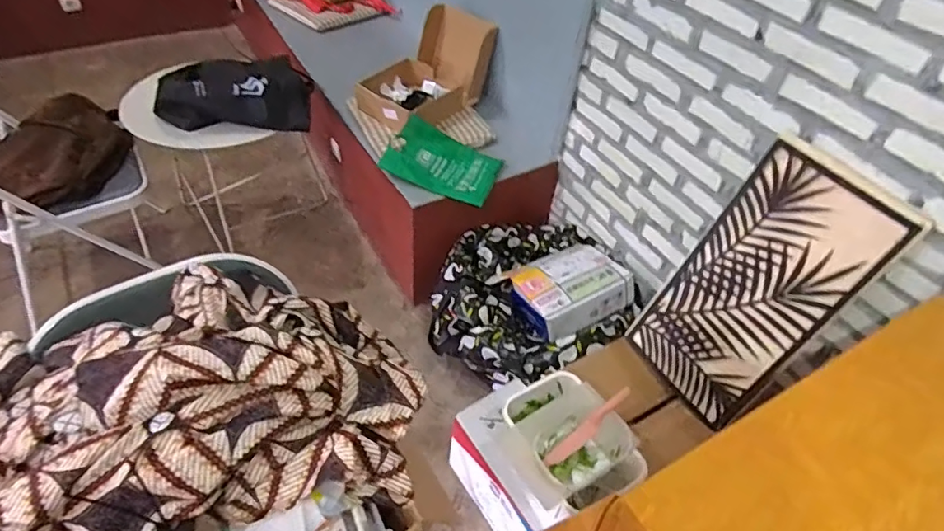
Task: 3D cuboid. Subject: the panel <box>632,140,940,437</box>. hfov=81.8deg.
[{"bbox_3d":[0.619,0.061,1.218,0.034,0.625,0.313,-6,45,-38],"label":"panel"}]

